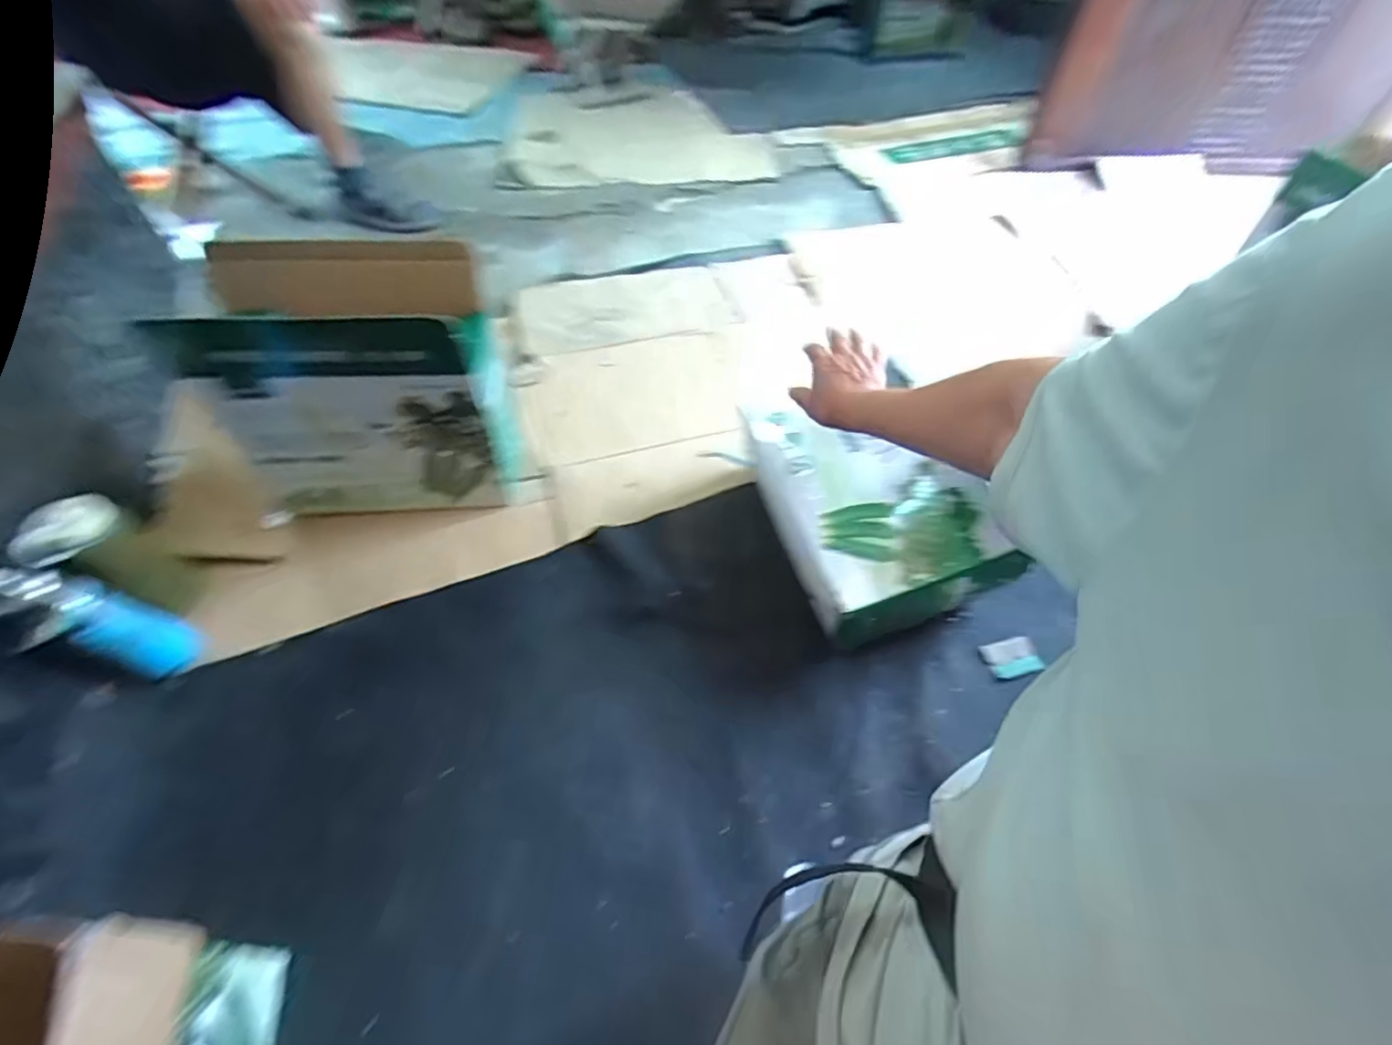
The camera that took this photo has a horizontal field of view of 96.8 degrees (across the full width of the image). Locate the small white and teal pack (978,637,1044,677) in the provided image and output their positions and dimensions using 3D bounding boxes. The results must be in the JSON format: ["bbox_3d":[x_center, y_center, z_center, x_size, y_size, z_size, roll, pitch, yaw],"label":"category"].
[{"bbox_3d":[0.431,0.183,0.842,0.068,0.011,0.051,-8,55,-8],"label":"small white and teal pack"}]

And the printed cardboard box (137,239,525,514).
[{"bbox_3d":[-0.454,-0.193,0.875,0.344,0.343,0.192,-4,54,-6],"label":"printed cardboard box"}]

